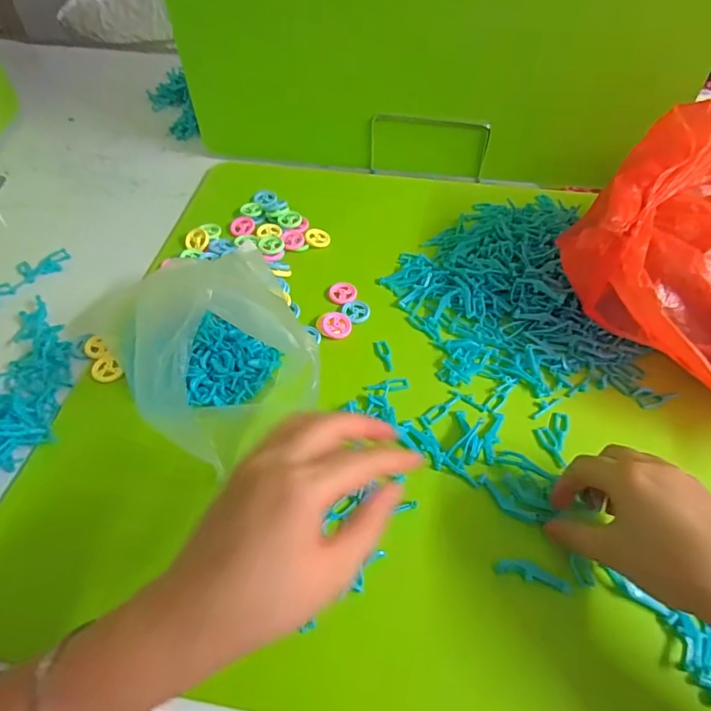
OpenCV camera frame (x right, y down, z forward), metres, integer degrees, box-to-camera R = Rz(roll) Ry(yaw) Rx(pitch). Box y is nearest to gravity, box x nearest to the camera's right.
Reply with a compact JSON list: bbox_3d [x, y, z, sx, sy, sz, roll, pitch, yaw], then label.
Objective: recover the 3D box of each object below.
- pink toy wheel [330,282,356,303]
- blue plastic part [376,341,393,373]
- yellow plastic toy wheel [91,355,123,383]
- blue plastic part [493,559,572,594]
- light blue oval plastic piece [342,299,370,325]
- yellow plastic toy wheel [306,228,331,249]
[{"bbox_3d":[-0.013,-0.067,0.516,0.026,0.004,0.026,0,57,0],"label":"pink toy wheel"},{"bbox_3d":[0.027,0.000,0.468,0.012,0.004,0.035,-7,57,-5],"label":"blue plastic part"},{"bbox_3d":[-0.230,0.012,0.450,0.023,0.005,0.030,-33,63,-20],"label":"yellow plastic toy wheel"},{"bbox_3d":[0.126,0.154,0.346,0.051,0.008,0.013,15,58,9],"label":"blue plastic part"},{"bbox_3d":[0.001,-0.047,0.499,0.027,0.007,0.032,9,57,6],"label":"light blue oval plastic piece"},{"bbox_3d":[-0.043,-0.135,0.566,0.028,0.007,0.028,0,57,0],"label":"yellow plastic toy wheel"}]

